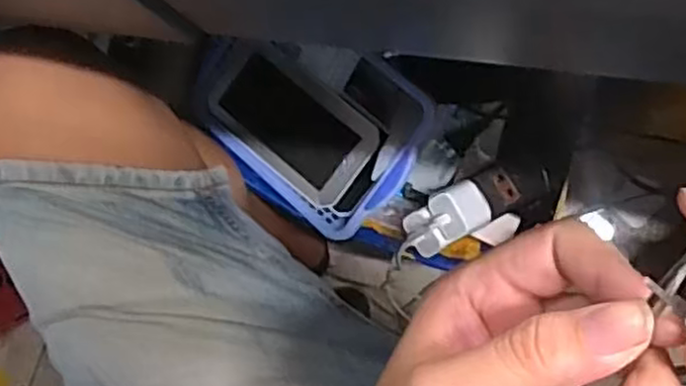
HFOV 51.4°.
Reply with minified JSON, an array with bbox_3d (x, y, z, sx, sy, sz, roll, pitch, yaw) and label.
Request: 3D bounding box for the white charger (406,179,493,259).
[{"bbox_3d":[0.095,0.022,0.648,0.080,0.034,0.043,-30,83,6],"label":"white charger"}]

